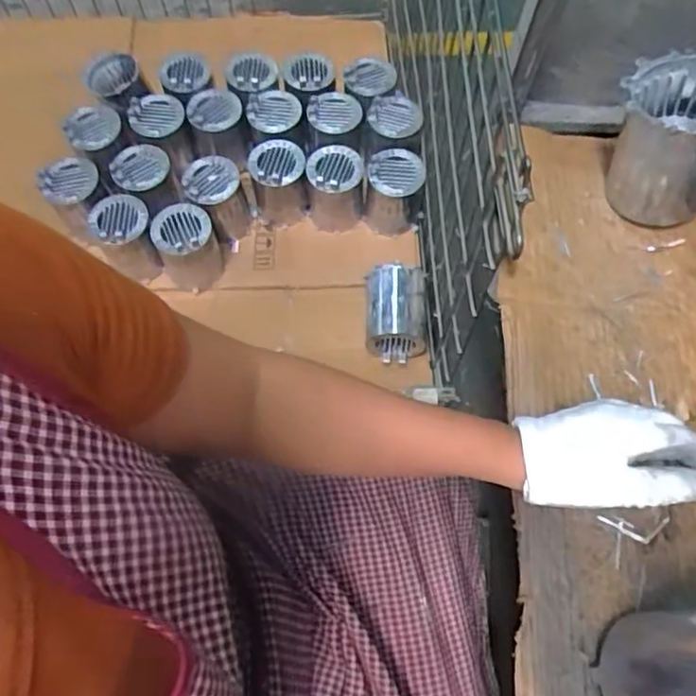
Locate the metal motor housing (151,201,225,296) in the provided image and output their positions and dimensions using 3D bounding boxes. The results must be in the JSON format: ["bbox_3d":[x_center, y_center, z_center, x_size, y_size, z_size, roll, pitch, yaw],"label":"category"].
[{"bbox_3d":[-0.248,-0.157,0.961,0.082,0.121,0.081,-7,67,-3],"label":"metal motor housing"}]

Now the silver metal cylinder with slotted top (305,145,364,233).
[{"bbox_3d":[-0.021,-0.257,1.003,0.087,0.120,0.092,2,67,1],"label":"silver metal cylinder with slotted top"}]

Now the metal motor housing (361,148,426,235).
[{"bbox_3d":[0.075,-0.247,1.000,0.087,0.118,0.094,0,67,0],"label":"metal motor housing"}]

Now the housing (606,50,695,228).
[{"bbox_3d":[0.281,-0.179,0.542,0.108,0.116,0.093,40,73,15],"label":"housing"}]

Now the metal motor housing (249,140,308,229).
[{"bbox_3d":[-0.111,-0.269,1.008,0.087,0.119,0.090,-8,68,-3],"label":"metal motor housing"}]

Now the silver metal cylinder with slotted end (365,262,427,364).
[{"bbox_3d":[0.072,-0.054,0.919,0.091,0.090,0.132,-2,67,-1],"label":"silver metal cylinder with slotted end"}]

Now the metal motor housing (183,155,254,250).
[{"bbox_3d":[-0.208,-0.233,0.999,0.089,0.114,0.105,-27,70,-10],"label":"metal motor housing"}]

